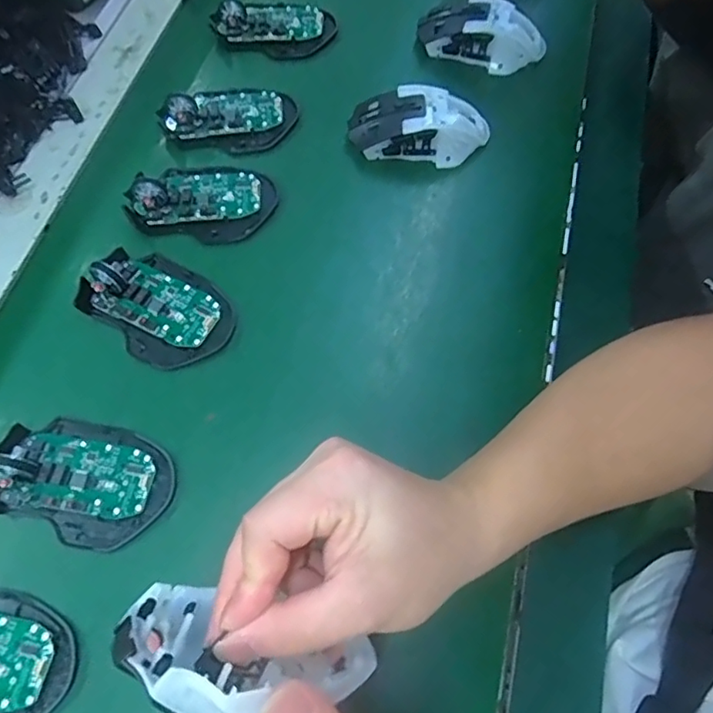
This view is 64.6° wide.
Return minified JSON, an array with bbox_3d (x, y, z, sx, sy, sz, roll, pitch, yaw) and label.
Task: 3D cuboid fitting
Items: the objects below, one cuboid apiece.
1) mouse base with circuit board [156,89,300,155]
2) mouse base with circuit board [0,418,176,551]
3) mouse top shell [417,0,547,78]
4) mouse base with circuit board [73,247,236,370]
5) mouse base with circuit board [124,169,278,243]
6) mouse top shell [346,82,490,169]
[{"bbox_3d":[-0.112,-0.210,0.487,0.114,0.022,0.066,5,66,1],"label":"mouse base with circuit board"},{"bbox_3d":[-0.177,0.075,0.356,0.112,0.026,0.073,18,67,7],"label":"mouse base with circuit board"},{"bbox_3d":[0.116,-0.298,0.520,0.117,0.041,0.059,19,67,7],"label":"mouse top shell"},{"bbox_3d":[-0.146,-0.040,0.408,0.112,0.023,0.074,30,69,12],"label":"mouse base with circuit board"},{"bbox_3d":[-0.124,-0.129,0.449,0.112,0.022,0.073,9,66,3],"label":"mouse base with circuit board"},{"bbox_3d":[0.052,-0.191,0.470,0.116,0.039,0.062,9,66,3],"label":"mouse top shell"}]

